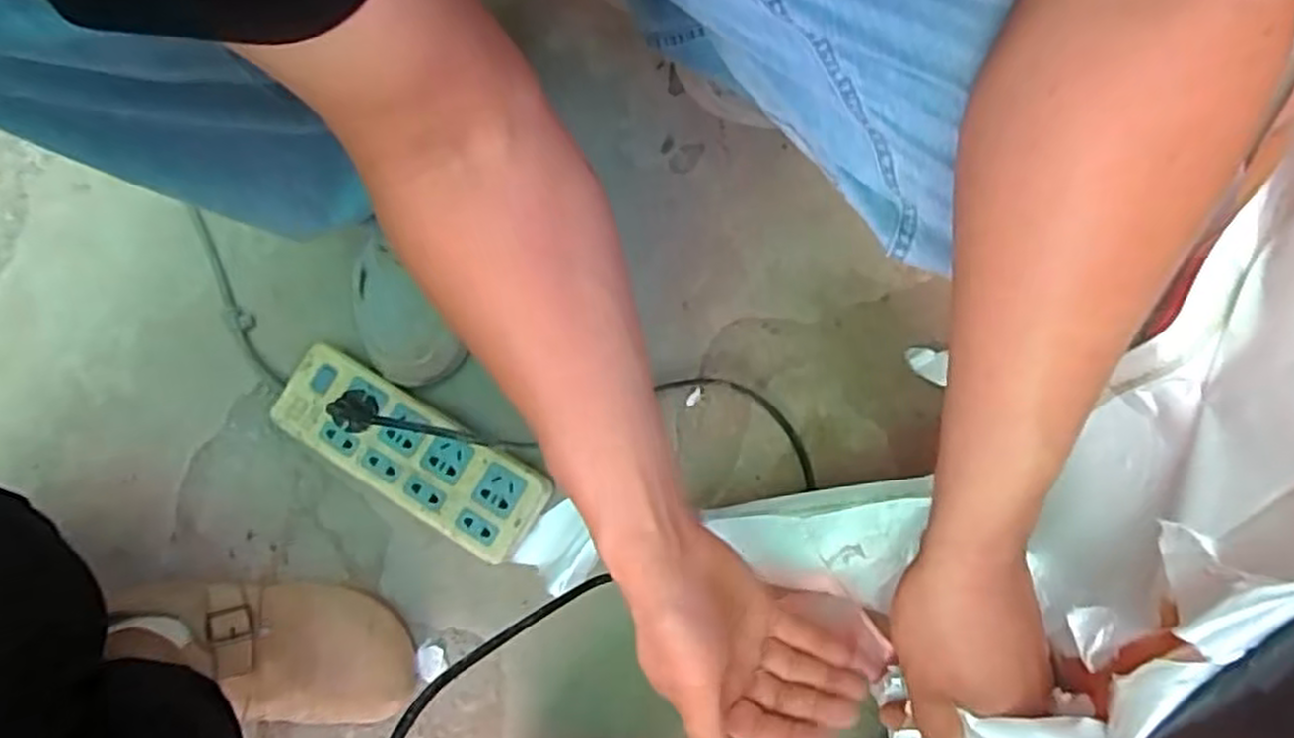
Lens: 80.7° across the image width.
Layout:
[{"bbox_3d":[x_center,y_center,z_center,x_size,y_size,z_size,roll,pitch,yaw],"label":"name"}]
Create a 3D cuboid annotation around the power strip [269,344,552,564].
[{"bbox_3d":[-0.195,0.068,0.628,0.232,0.038,0.078,30,81,6],"label":"power strip"}]

